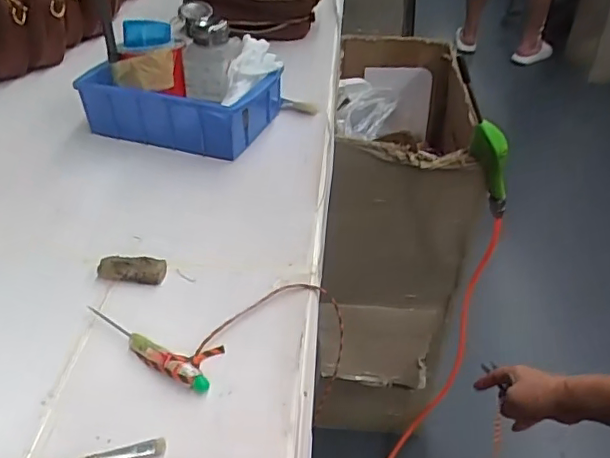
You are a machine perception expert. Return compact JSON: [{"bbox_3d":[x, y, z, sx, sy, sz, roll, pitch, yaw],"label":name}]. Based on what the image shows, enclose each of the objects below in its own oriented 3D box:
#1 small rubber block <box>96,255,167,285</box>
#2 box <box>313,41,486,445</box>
[{"bbox_3d":[-0.136,0.031,0.439,0.055,0.014,0.017,6,39,8],"label":"small rubber block"},{"bbox_3d":[0.159,0.010,1.070,0.260,0.605,0.483,5,38,4],"label":"box"}]

